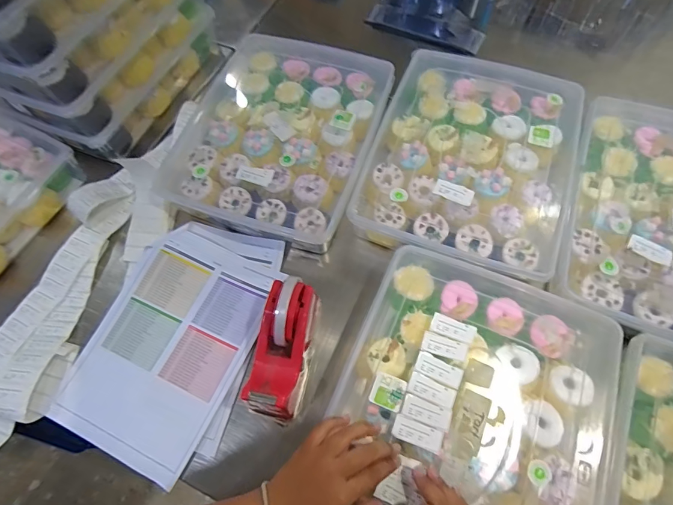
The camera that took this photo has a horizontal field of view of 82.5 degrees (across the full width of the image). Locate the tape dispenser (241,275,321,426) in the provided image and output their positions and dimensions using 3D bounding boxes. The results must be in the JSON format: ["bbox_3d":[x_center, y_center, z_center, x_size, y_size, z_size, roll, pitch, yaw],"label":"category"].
[{"bbox_3d":[-0.066,0.118,0.474,0.064,0.102,0.162,10,66,6],"label":"tape dispenser"}]

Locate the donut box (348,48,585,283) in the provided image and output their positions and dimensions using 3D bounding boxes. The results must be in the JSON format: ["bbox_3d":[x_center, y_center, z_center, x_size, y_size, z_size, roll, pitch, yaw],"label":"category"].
[{"bbox_3d":[0.208,-0.153,0.601,0.288,0.058,0.367,17,67,10],"label":"donut box"}]

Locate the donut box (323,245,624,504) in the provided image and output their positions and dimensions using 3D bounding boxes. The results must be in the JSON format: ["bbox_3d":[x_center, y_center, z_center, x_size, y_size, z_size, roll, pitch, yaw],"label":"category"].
[{"bbox_3d":[0.144,0.190,0.439,0.283,0.065,0.377,21,64,11],"label":"donut box"}]

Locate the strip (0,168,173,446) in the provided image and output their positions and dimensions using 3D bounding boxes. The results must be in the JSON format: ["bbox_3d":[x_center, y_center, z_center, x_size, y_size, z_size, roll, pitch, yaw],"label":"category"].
[{"bbox_3d":[-0.390,0.060,0.557,0.154,0.067,0.420,21,67,11],"label":"strip"}]

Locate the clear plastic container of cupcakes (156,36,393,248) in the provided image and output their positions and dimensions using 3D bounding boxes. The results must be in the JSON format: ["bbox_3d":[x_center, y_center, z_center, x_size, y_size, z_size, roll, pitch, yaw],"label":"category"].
[{"bbox_3d":[-0.089,-0.202,0.645,0.300,0.060,0.376,15,67,9],"label":"clear plastic container of cupcakes"}]

